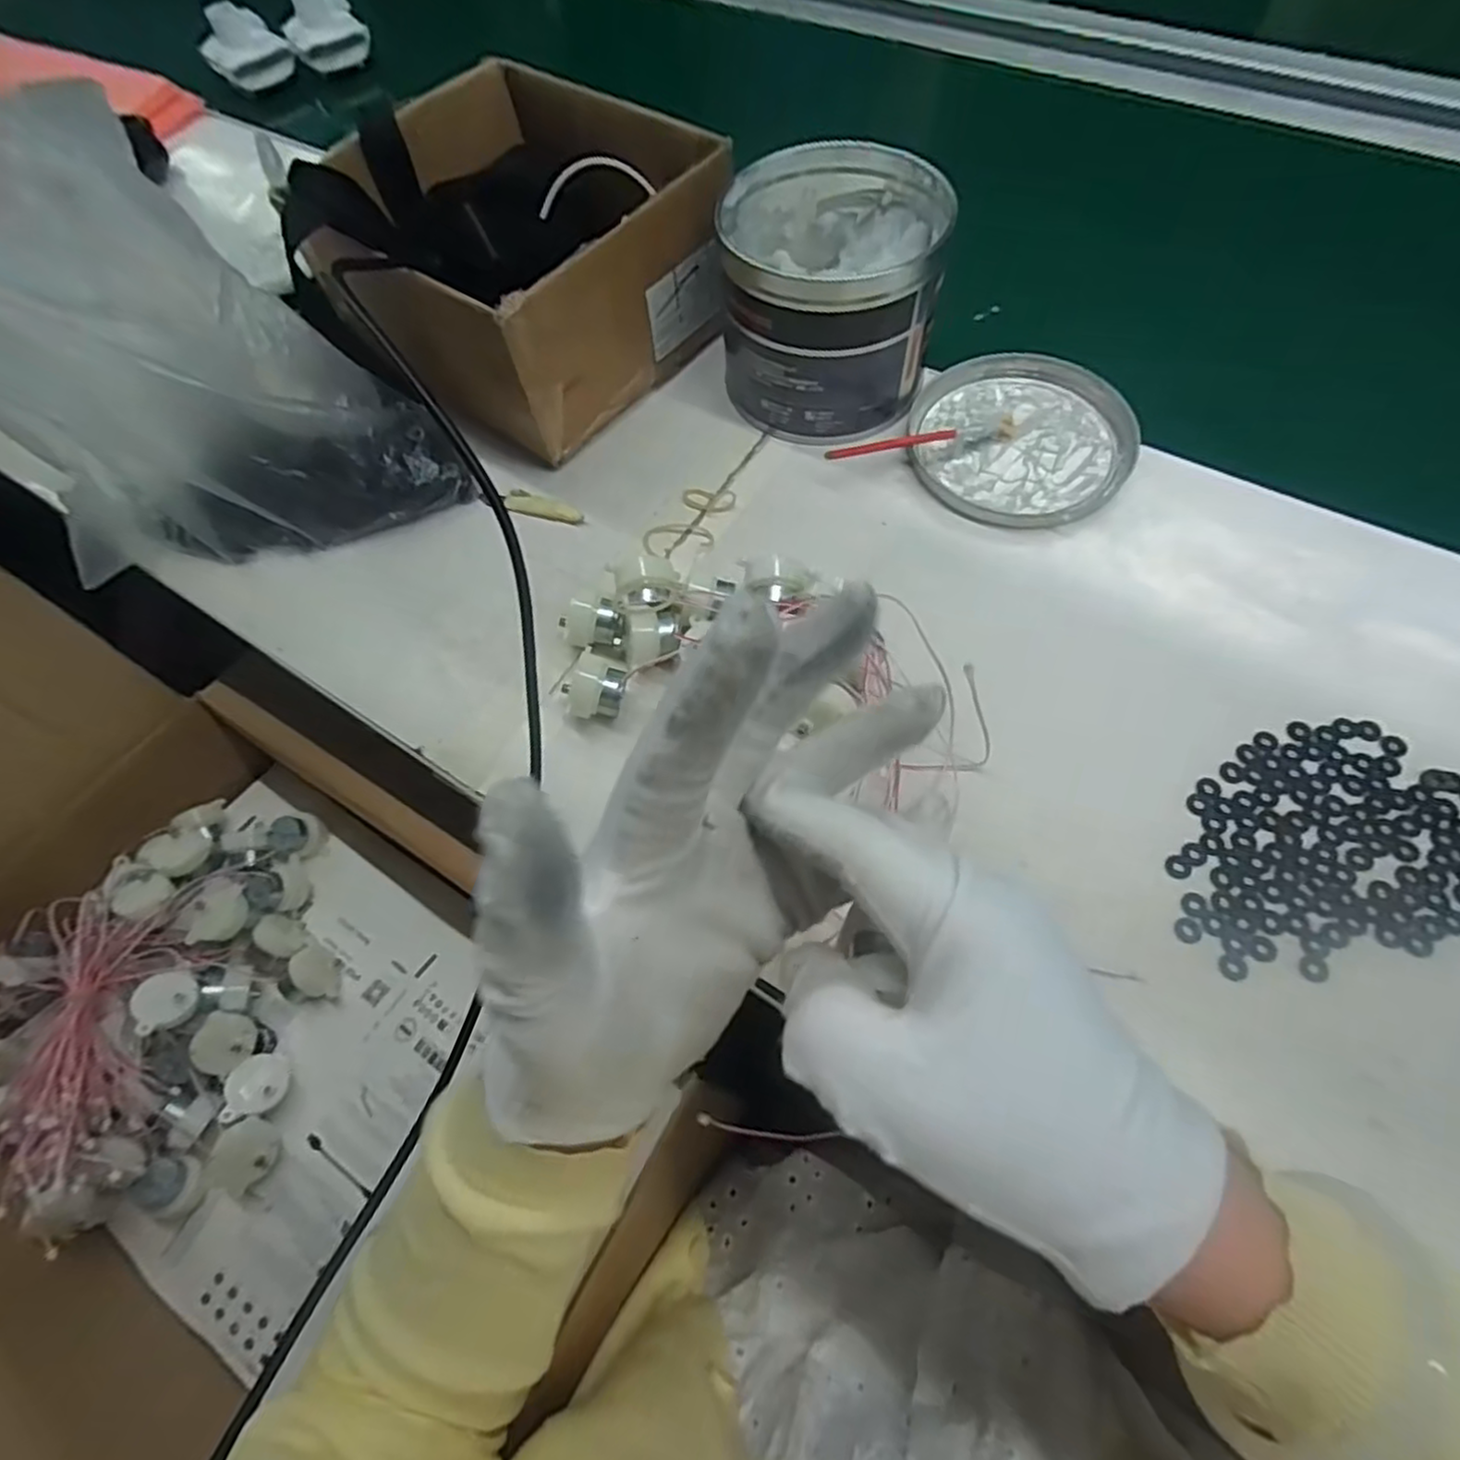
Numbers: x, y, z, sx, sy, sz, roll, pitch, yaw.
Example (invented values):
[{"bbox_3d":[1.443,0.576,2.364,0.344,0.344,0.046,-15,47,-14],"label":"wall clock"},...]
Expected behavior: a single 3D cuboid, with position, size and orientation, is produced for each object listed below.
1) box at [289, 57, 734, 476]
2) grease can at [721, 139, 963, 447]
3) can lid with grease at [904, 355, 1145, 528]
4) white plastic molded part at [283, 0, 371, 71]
[{"bbox_3d":[-0.133,-0.302,0.458,0.208,0.107,0.203,38,72,20],"label":"box"},{"bbox_3d":[0.060,-0.263,0.426,0.125,0.108,0.135,-2,64,3],"label":"grease can"},{"bbox_3d":[0.178,-0.181,0.435,0.125,0.015,0.131,-2,64,3],"label":"can lid with grease"},{"bbox_3d":[-0.410,-0.710,0.714,0.075,0.048,0.059,-24,65,-8],"label":"white plastic molded part"}]

